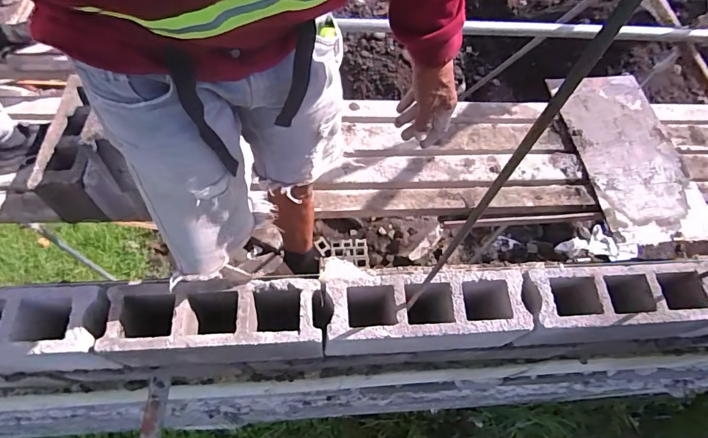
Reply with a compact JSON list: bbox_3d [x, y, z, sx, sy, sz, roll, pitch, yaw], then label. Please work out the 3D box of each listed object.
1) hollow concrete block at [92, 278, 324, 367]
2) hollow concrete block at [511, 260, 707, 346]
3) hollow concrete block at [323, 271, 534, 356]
[{"bbox_3d":[-0.275,0.209,0.875,0.410,0.157,0.155,-1,64,-5],"label":"hollow concrete block"},{"bbox_3d":[0.563,0.193,0.956,0.416,0.174,0.137,-2,65,-5],"label":"hollow concrete block"},{"bbox_3d":[0.145,0.206,0.926,0.404,0.177,0.133,-1,65,-5],"label":"hollow concrete block"}]

